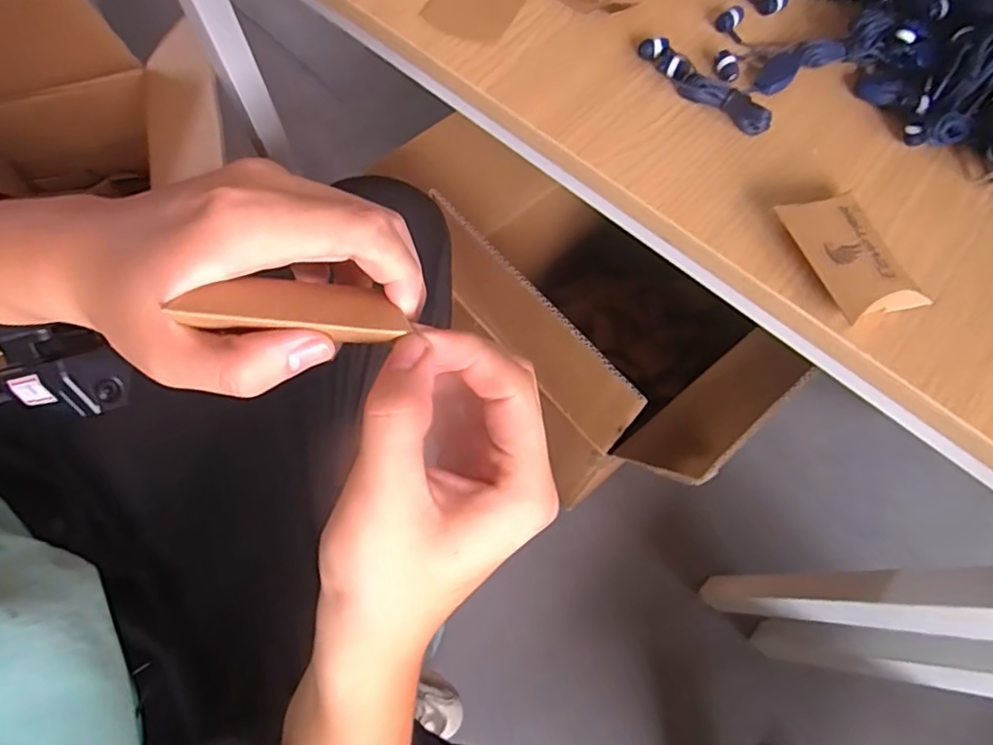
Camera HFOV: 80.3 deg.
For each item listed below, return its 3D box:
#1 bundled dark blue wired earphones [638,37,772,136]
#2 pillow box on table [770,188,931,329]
[{"bbox_3d":[0.121,-0.171,0.352,0.021,0.021,0.091,-37,73,-14],"label":"bundled dark blue wired earphones"},{"bbox_3d":[0.186,-0.060,0.310,0.044,0.023,0.072,-23,70,-9],"label":"pillow box on table"}]

